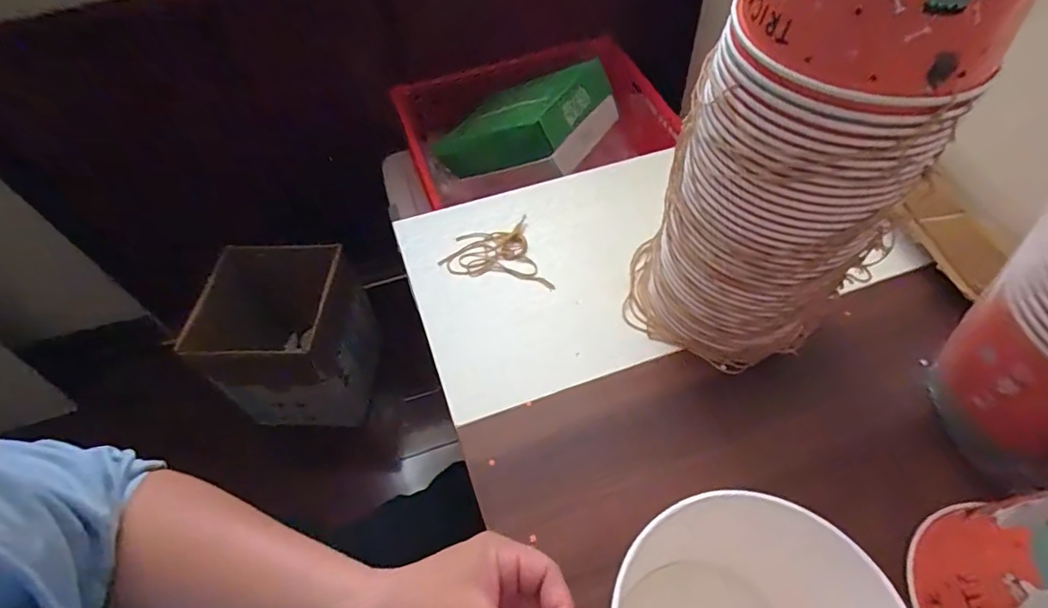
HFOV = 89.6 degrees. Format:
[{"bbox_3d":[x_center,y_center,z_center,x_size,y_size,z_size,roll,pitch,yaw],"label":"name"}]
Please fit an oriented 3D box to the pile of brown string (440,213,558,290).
[{"bbox_3d":[-0.024,-0.063,0.608,0.124,0.009,0.085,8,56,10],"label":"pile of brown string"}]

